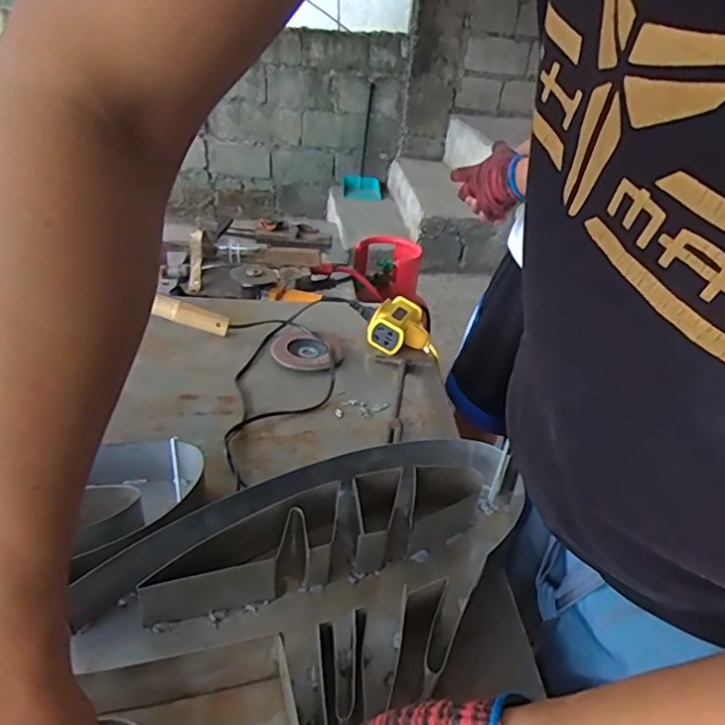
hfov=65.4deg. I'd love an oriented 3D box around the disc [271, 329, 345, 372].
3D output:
[{"bbox_3d":[-0.073,-0.016,0.769,0.094,0.012,0.101,5,33,-3],"label":"disc"}]

